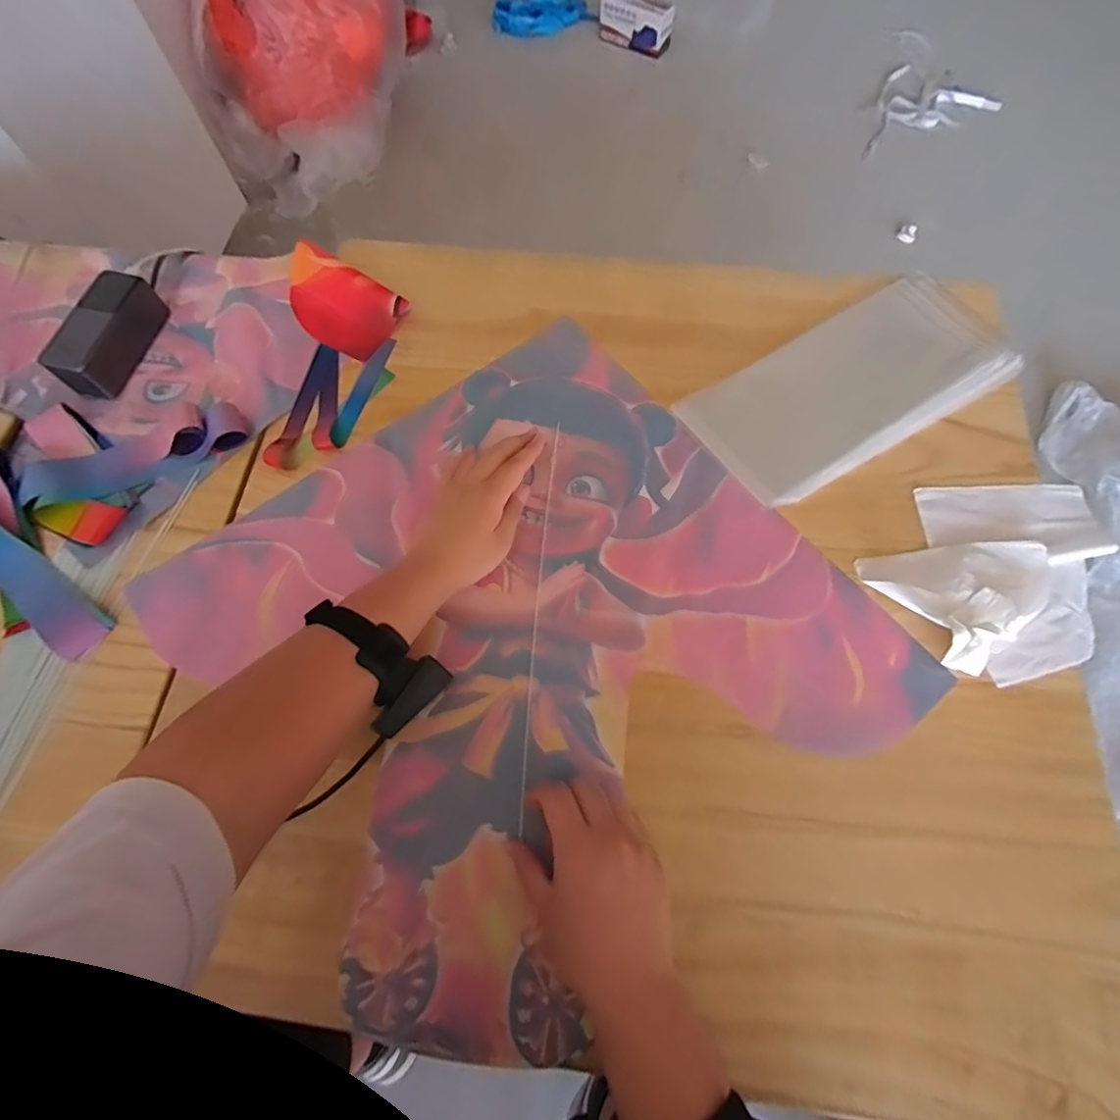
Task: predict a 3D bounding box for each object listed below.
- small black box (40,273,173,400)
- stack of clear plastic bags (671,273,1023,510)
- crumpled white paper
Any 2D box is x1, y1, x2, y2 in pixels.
[{"bbox_3d":[-0.494,-0.249,0.610,0.060,0.050,0.140,10,67,5],"label":"small black box"},{"bbox_3d":[0.303,-0.189,0.574,0.341,0.032,0.163,-29,70,-7],"label":"stack of clear plastic bags"},{"bbox_3d":[0.407,0.007,0.506,0.220,0.031,0.179,-30,70,-11],"label":"crumpled white paper"}]

